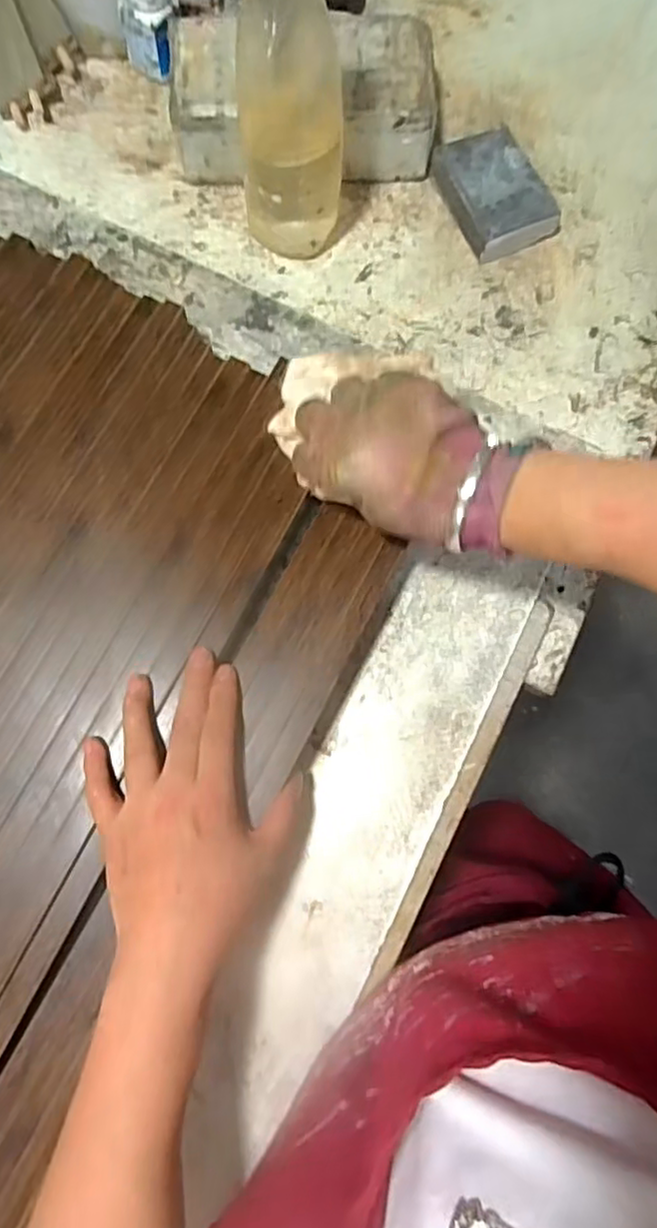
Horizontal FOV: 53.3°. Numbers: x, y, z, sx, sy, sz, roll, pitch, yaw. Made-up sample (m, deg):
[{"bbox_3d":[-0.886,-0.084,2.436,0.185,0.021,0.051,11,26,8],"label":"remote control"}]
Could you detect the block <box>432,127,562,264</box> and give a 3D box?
[{"bbox_3d":[0.136,-0.345,0.541,0.068,0.026,0.103,-24,78,-7],"label":"block"}]

